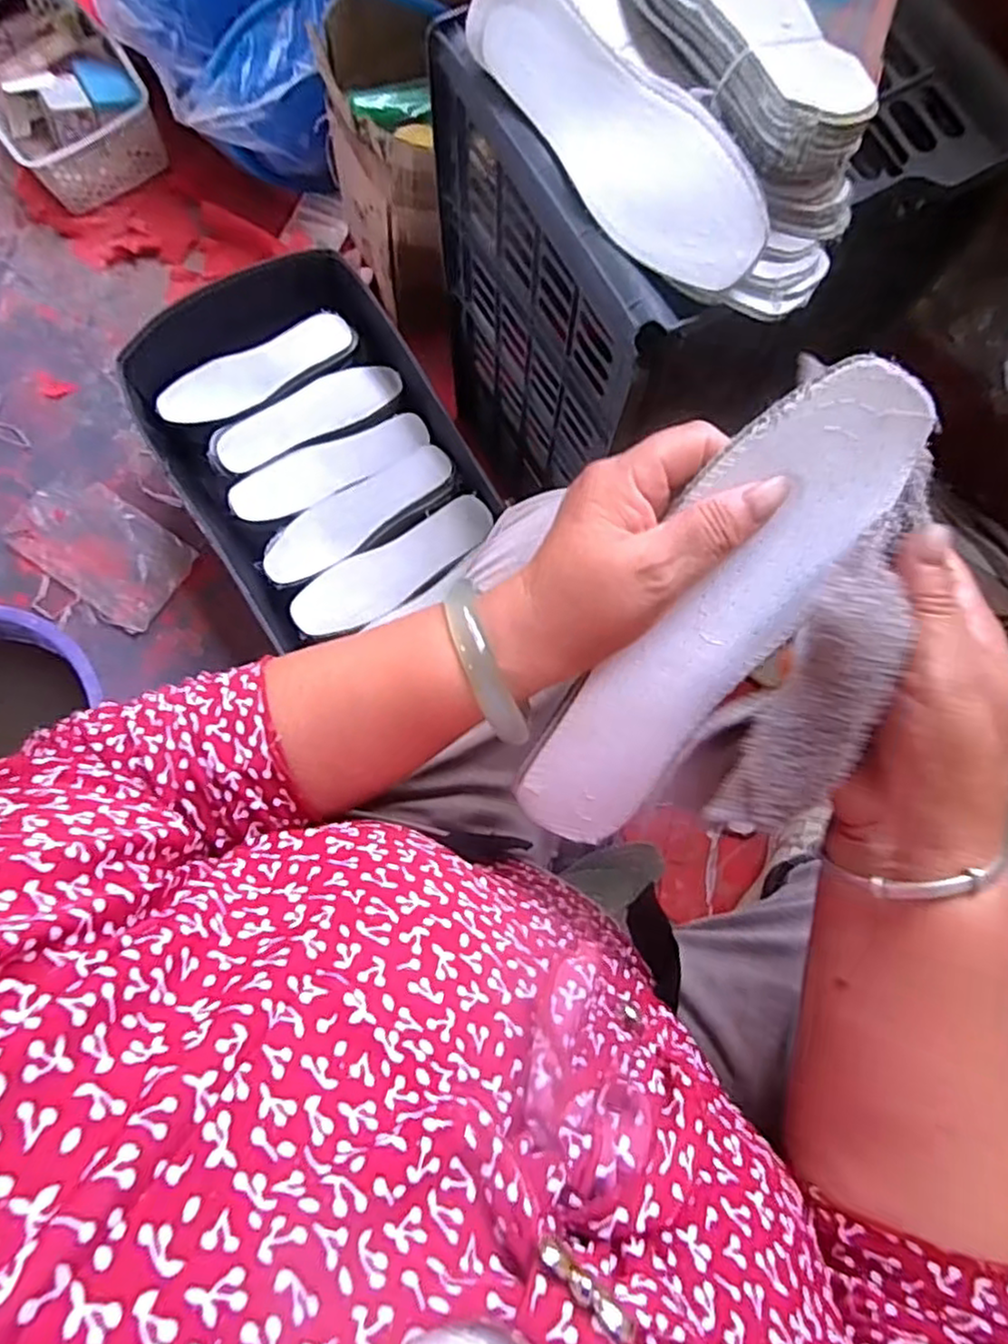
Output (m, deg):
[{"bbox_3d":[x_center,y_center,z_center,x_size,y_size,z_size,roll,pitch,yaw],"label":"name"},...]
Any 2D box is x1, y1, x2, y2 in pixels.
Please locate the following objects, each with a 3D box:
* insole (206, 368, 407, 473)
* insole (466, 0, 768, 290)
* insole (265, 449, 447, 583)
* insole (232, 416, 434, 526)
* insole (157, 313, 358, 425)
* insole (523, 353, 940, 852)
[{"bbox_3d":[-0.227,-0.297,0.803,0.220,0.016,0.078,-32,81,-6],"label":"insole"},{"bbox_3d":[0.065,-0.328,0.419,0.071,0.011,0.238,-39,84,31],"label":"insole"},{"bbox_3d":[-0.160,-0.176,0.768,0.229,0.017,0.072,-36,81,-7],"label":"insole"},{"bbox_3d":[-0.196,-0.233,0.788,0.226,0.011,0.070,-30,81,-6],"label":"insole"},{"bbox_3d":[-0.282,-0.346,0.799,0.228,0.016,0.059,-28,80,-6],"label":"insole"},{"bbox_3d":[0.078,-0.017,0.288,0.061,0.017,0.224,36,111,6],"label":"insole"}]

